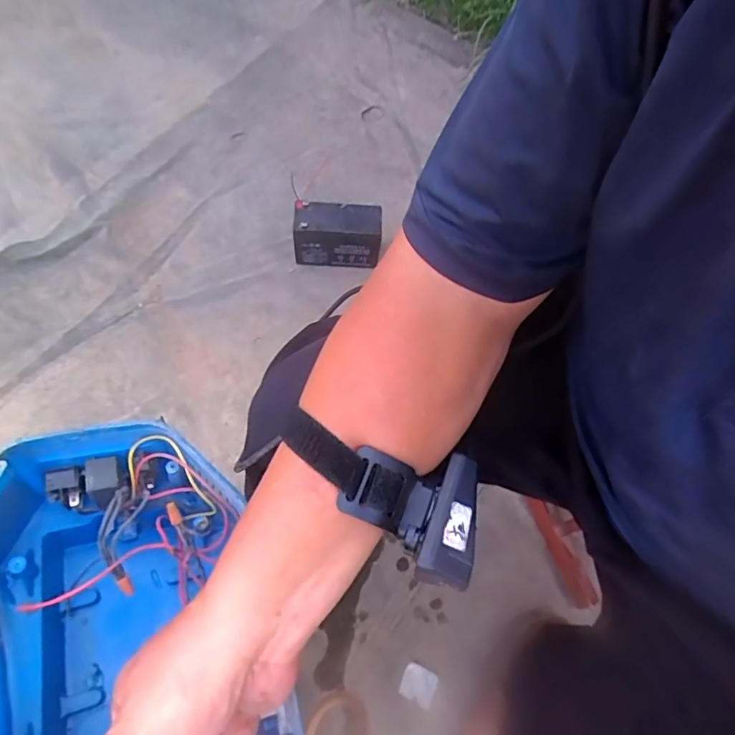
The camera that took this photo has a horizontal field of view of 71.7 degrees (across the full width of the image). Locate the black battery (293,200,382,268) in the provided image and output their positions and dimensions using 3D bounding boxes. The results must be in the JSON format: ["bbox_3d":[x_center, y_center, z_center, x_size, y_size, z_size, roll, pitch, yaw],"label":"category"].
[{"bbox_3d":[-0.051,-0.224,0.881,0.143,0.113,0.058,1,67,-2],"label":"black battery"}]

